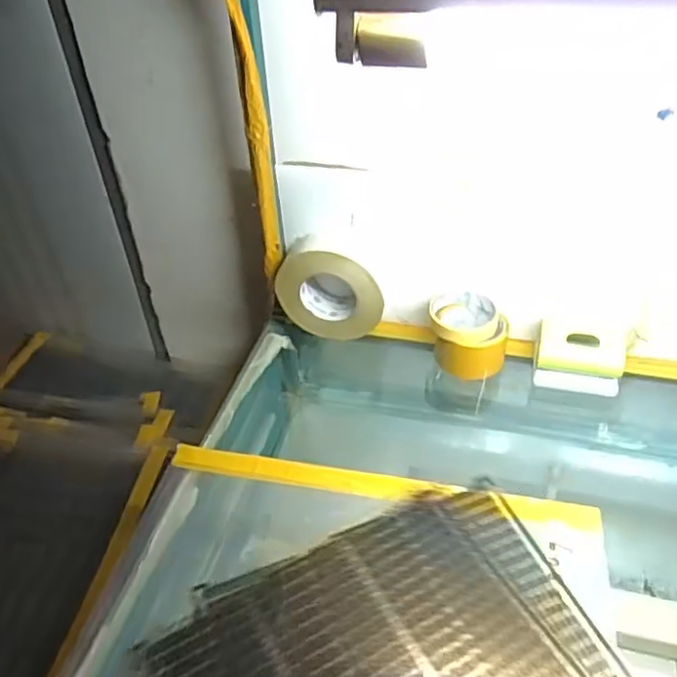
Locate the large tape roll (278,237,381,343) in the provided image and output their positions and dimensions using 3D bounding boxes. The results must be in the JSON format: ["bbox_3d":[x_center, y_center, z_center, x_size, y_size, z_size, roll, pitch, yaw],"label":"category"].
[{"bbox_3d":[-0.009,-0.066,0.844,0.142,0.125,0.068,2,40,6],"label":"large tape roll"}]

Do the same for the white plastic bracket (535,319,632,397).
[{"bbox_3d":[0.303,0.018,0.787,0.108,0.083,0.062,6,41,11],"label":"white plastic bracket"}]

